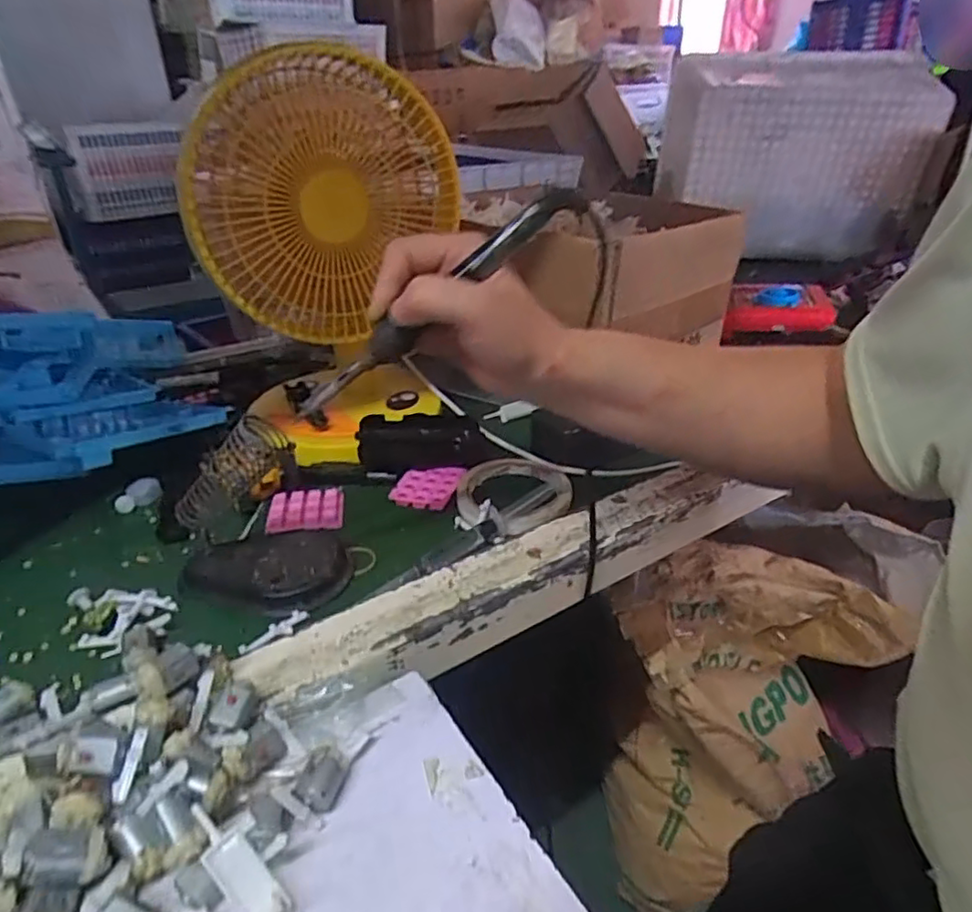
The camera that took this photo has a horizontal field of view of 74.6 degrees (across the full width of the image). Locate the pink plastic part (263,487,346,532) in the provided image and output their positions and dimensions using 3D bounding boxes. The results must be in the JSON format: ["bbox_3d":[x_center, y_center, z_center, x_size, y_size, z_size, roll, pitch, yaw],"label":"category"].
[{"bbox_3d":[-0.146,0.043,0.517,0.058,0.007,0.049,-7,32,-8],"label":"pink plastic part"}]

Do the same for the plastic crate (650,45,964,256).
[{"bbox_3d":[0.562,-0.575,1.210,0.404,0.294,0.267,1,30,4],"label":"plastic crate"}]

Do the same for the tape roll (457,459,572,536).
[{"bbox_3d":[0.022,0.030,0.528,0.094,0.018,0.101,-1,32,1],"label":"tape roll"}]

